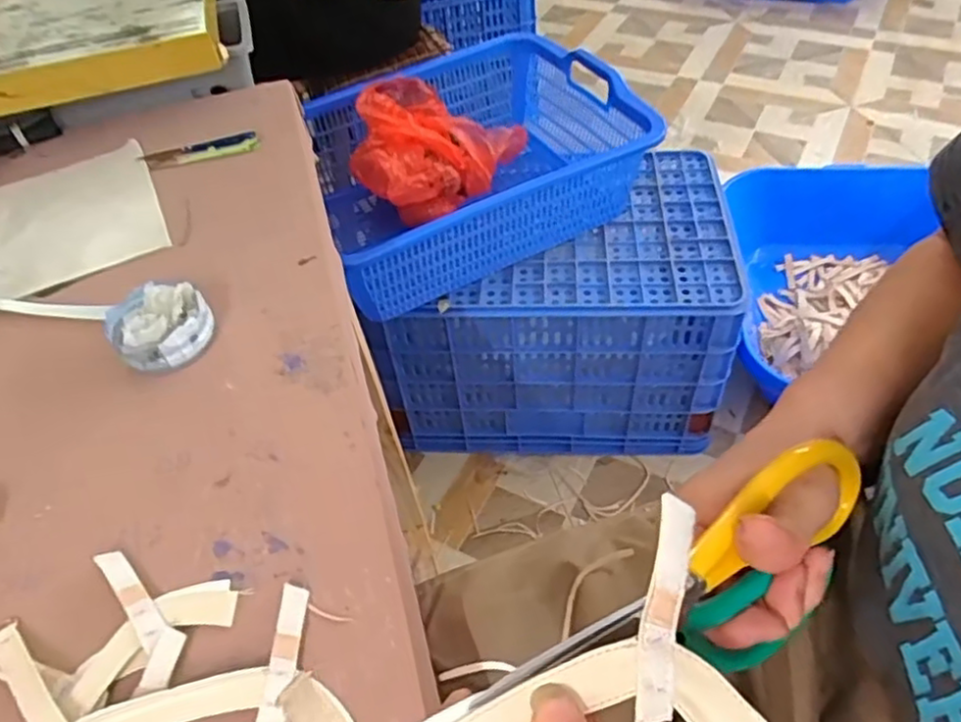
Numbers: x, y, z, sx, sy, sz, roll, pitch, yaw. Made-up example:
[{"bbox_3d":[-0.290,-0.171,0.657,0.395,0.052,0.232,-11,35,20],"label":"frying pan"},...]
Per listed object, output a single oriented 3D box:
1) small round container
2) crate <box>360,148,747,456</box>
[{"bbox_3d":[-0.238,-0.027,0.496,0.074,0.031,0.067,32,58,27],"label":"small round container"},{"bbox_3d":[0.121,-0.087,1.194,0.548,0.369,0.361,-1,50,4],"label":"crate"}]

